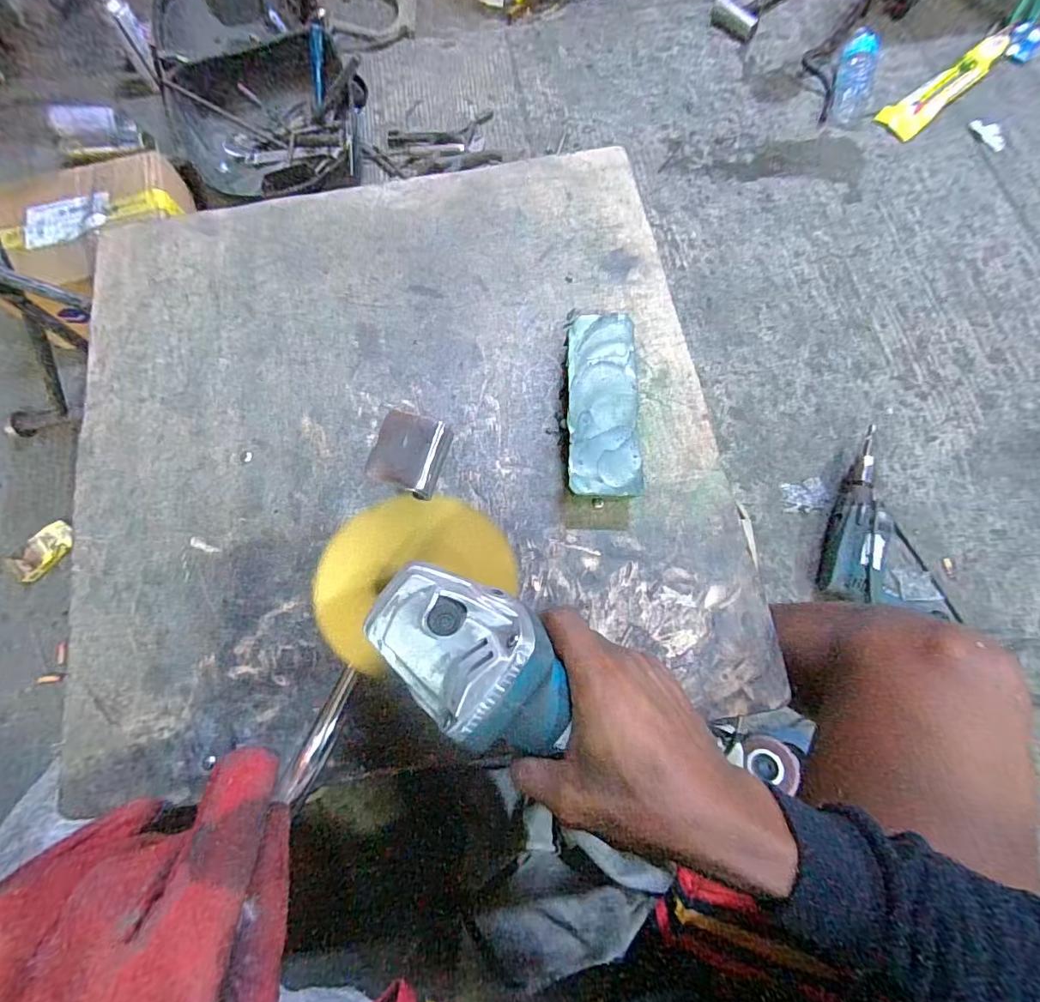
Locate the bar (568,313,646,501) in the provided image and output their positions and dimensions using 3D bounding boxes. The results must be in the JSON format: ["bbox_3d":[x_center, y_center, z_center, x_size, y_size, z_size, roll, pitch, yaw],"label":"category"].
[{"bbox_3d":[0.076,-0.085,0.443,0.068,0.034,0.178,1,75,2],"label":"bar"}]

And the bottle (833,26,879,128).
[{"bbox_3d":[0.798,-1.018,1.151,0.087,0.062,0.290,17,72,5],"label":"bottle"}]

